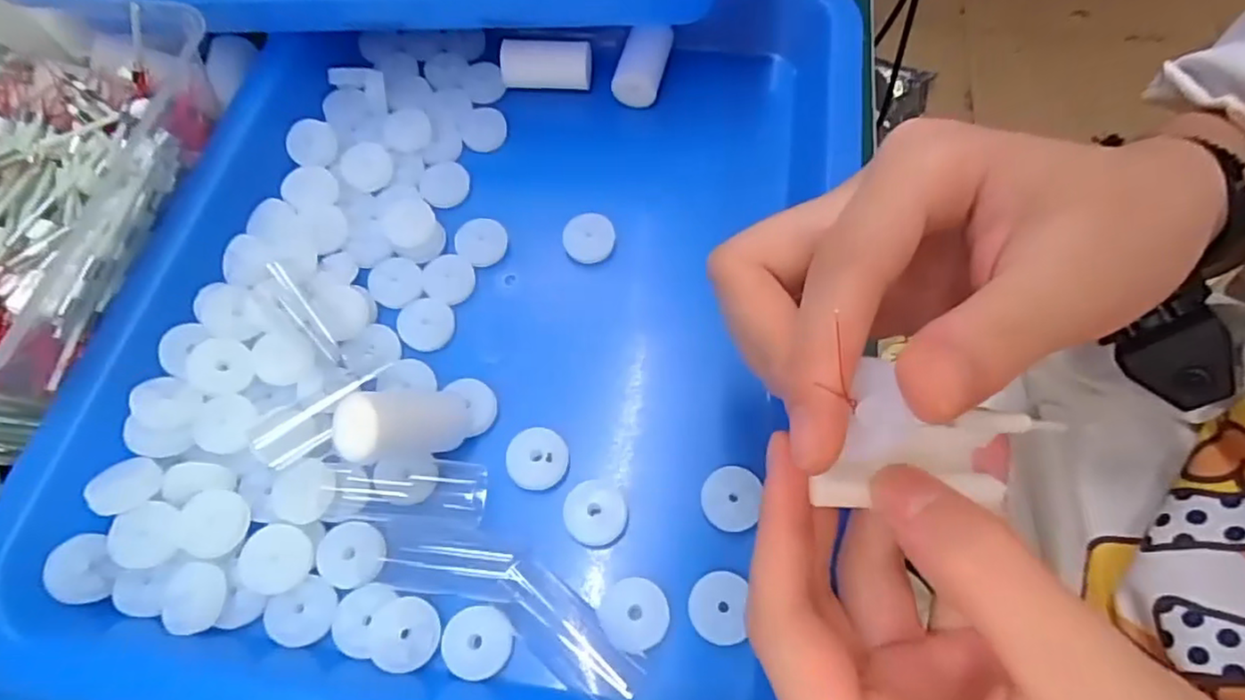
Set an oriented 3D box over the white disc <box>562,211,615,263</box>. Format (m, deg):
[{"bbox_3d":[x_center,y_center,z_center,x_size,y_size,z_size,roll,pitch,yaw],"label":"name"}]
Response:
[{"bbox_3d":[-0.014,-0.047,0.266,0.020,0.006,0.021,-1,64,2],"label":"white disc"}]

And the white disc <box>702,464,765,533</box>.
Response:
[{"bbox_3d":[0.036,0.049,0.215,0.018,0.005,0.020,12,65,8],"label":"white disc"}]

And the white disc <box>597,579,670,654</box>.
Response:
[{"bbox_3d":[0.003,0.082,0.201,0.022,0.004,0.021,-1,64,2],"label":"white disc"}]

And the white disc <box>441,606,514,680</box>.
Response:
[{"bbox_3d":[-0.045,0.090,0.198,0.021,0.004,0.020,-1,64,2],"label":"white disc"}]

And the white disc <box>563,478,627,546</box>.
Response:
[{"bbox_3d":[-0.009,0.053,0.212,0.021,0.004,0.020,-1,64,2],"label":"white disc"}]

